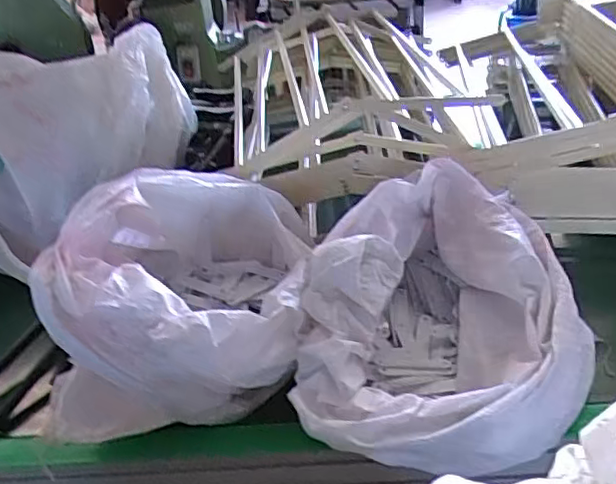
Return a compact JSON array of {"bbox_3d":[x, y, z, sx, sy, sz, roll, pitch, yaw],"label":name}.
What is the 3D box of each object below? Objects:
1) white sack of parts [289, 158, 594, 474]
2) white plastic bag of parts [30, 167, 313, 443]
[{"bbox_3d":[0.143,0.067,0.722,0.296,0.159,0.381,-4,32,4],"label":"white sack of parts"},{"bbox_3d":[-0.150,0.052,0.739,0.272,0.195,0.303,-4,32,5],"label":"white plastic bag of parts"}]

